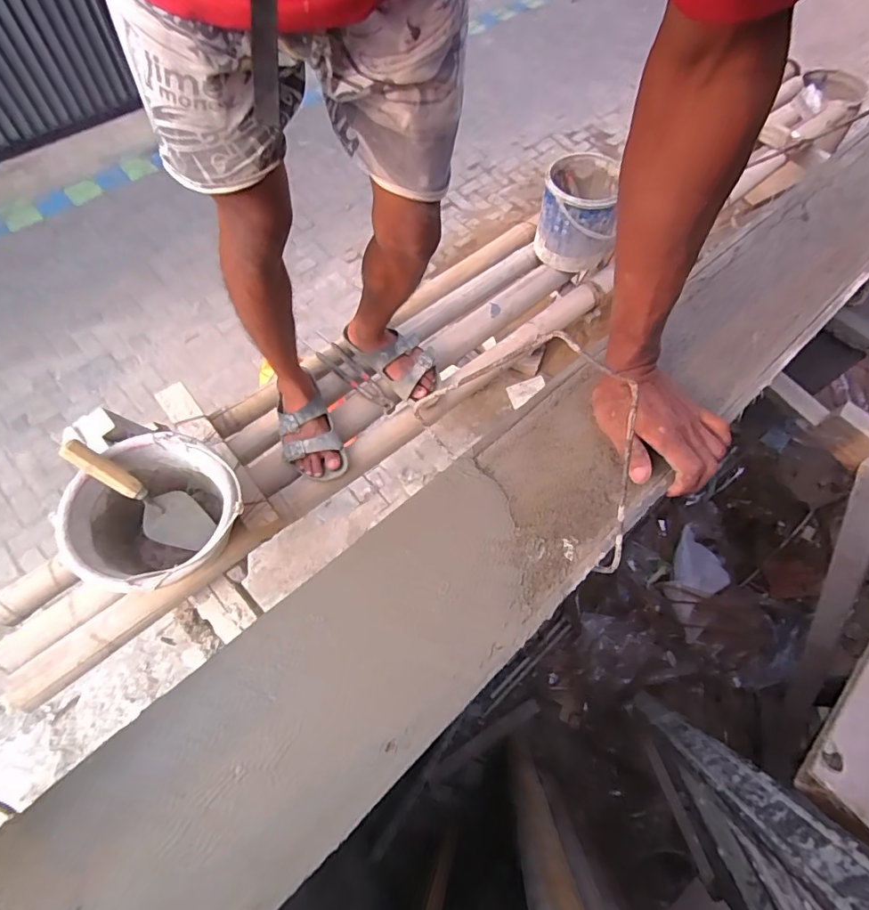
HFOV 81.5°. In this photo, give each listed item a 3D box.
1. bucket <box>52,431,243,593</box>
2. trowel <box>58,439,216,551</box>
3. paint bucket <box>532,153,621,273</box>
[{"bbox_3d":[-0.446,0.115,0.849,0.265,0.173,0.242,1,63,-3],"label":"bucket"},{"bbox_3d":[-0.492,0.065,0.831,0.048,0.247,0.090,0,52,46],"label":"trowel"},{"bbox_3d":[0.339,-0.566,1.184,0.178,0.177,0.191,1,63,-3],"label":"paint bucket"}]

